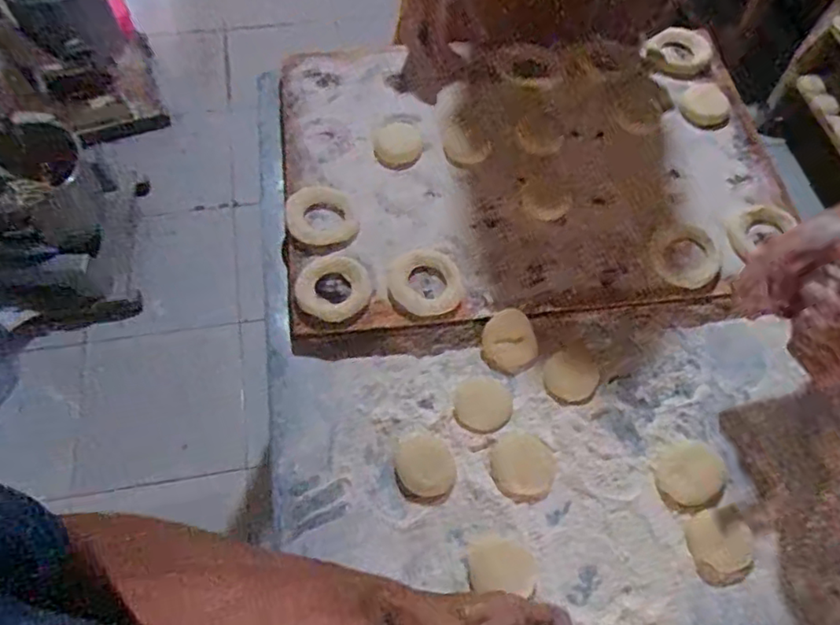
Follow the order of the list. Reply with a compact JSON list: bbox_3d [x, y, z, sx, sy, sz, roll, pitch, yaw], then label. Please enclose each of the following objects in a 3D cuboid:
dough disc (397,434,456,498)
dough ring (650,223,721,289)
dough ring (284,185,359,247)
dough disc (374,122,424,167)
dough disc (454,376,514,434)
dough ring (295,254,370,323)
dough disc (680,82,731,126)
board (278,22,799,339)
[{"bbox_3d":[0.005,0.145,0.588,0.051,0.011,0.058,-14,64,-10],"label":"dough disc"},{"bbox_3d":[0.294,-0.061,0.688,0.073,0.023,0.069,1,63,-2],"label":"dough ring"},{"bbox_3d":[-0.111,-0.108,0.691,0.075,0.012,0.079,1,63,-2],"label":"dough ring"},{"bbox_3d":[-0.026,-0.203,0.745,0.057,0.009,0.066,-2,63,-4],"label":"dough disc"},{"bbox_3d":[0.064,0.092,0.622,0.057,0.006,0.058,1,63,-2],"label":"dough disc"},{"bbox_3d":[-0.094,-0.029,0.659,0.076,0.015,0.079,1,63,-2],"label":"dough ring"},{"bbox_3d":[0.371,-0.270,0.797,0.059,0.013,0.066,23,64,9],"label":"dough disc"},{"bbox_3d":[0.130,-0.174,0.748,0.588,0.043,0.415,-3,63,-5],"label":"board"}]

